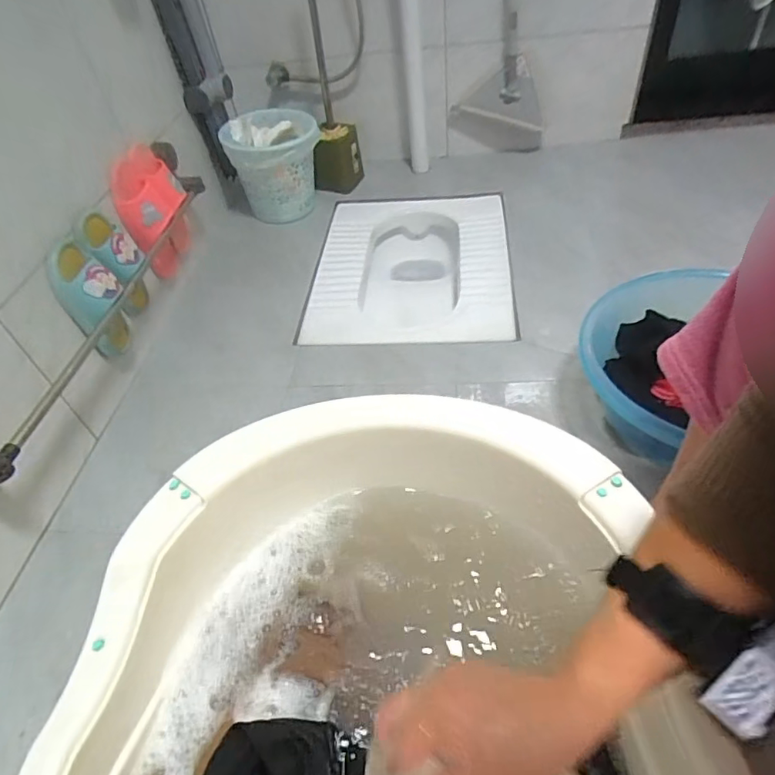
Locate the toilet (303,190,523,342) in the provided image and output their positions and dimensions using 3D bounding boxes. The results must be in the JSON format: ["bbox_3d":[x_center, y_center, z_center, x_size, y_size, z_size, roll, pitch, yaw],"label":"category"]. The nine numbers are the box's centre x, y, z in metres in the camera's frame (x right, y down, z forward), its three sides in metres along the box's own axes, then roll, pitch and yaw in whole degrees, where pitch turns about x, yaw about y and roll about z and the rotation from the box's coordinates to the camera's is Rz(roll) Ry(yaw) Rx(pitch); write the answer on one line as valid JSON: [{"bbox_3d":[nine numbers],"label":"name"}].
[{"bbox_3d":[0.061,-0.255,1.222,0.426,0.148,0.573,0,47,8],"label":"toilet"}]

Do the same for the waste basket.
[{"bbox_3d":[-0.277,-0.551,1.328,0.228,0.226,0.204,-16,47,-7],"label":"waste basket"}]

